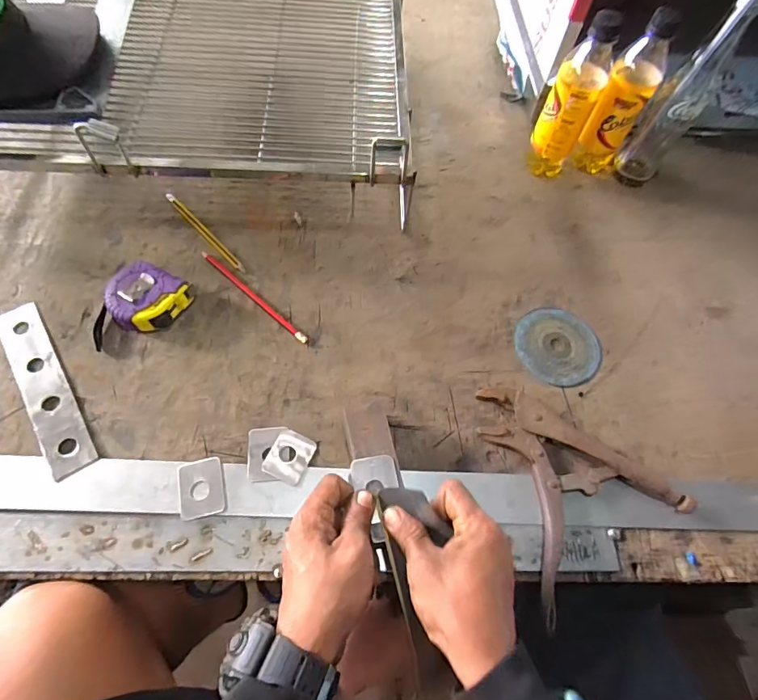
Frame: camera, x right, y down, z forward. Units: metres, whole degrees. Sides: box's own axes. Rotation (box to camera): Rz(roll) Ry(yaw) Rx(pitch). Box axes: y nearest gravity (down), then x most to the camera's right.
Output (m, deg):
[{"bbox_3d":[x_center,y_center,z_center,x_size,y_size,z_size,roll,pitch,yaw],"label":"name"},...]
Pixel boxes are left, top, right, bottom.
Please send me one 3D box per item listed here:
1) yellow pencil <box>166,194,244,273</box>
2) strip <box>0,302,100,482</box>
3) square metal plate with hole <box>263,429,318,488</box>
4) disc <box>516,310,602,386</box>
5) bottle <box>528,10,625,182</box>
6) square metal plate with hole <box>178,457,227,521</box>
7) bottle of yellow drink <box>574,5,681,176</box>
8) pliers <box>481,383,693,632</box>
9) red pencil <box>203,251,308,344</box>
[{"bbox_3d":[-0.209,-0.142,0.541,0.011,0.004,0.149,-39,72,-20],"label":"yellow pencil"},{"bbox_3d":[-0.333,0.035,0.450,0.041,0.006,0.200,-30,69,-17],"label":"strip"},{"bbox_3d":[-0.086,0.102,0.432,0.038,0.004,0.047,22,65,7],"label":"square metal plate with hole"},{"bbox_3d":[0.200,-0.006,0.504,0.090,0.006,0.094,1,64,-3],"label":"disc"},{"bbox_3d":[0.232,-0.298,0.550,0.059,0.188,0.049,26,65,9],"label":"bottle"},{"bbox_3d":[-0.162,0.126,0.414,0.039,0.006,0.052,-12,65,-9],"label":"square metal plate with hole"},{"bbox_3d":[0.303,-0.305,0.557,0.062,0.187,0.055,26,65,9],"label":"bottle of yellow drink"},{"bbox_3d":[0.164,0.115,0.434,0.168,0.022,0.189,-29,69,-16],"label":"pliers"},{"bbox_3d":[-0.141,-0.061,0.504,0.165,0.004,0.009,39,68,15],"label":"red pencil"}]

